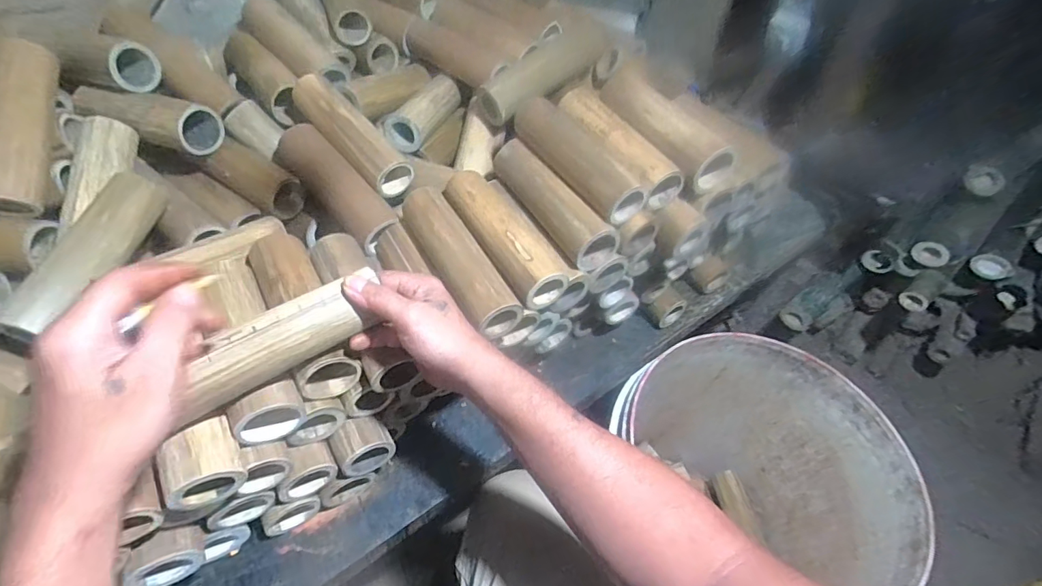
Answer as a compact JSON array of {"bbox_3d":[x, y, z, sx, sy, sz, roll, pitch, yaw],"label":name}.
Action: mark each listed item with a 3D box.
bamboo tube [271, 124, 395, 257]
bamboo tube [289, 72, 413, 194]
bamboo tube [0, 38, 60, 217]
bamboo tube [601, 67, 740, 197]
[{"bbox_3d":[-0.216,-0.125,0.566,0.179,0.047,0.049,45,58,12],"label":"bamboo tube"},{"bbox_3d":[-0.203,-0.190,0.574,0.178,0.047,0.047,46,57,8],"label":"bamboo tube"},{"bbox_3d":[-0.514,-0.170,0.500,0.048,0.042,0.181,0,82,-6],"label":"bamboo tube"},{"bbox_3d":[0.163,-0.191,0.554,0.051,0.051,0.185,-18,53,-20],"label":"bamboo tube"}]

